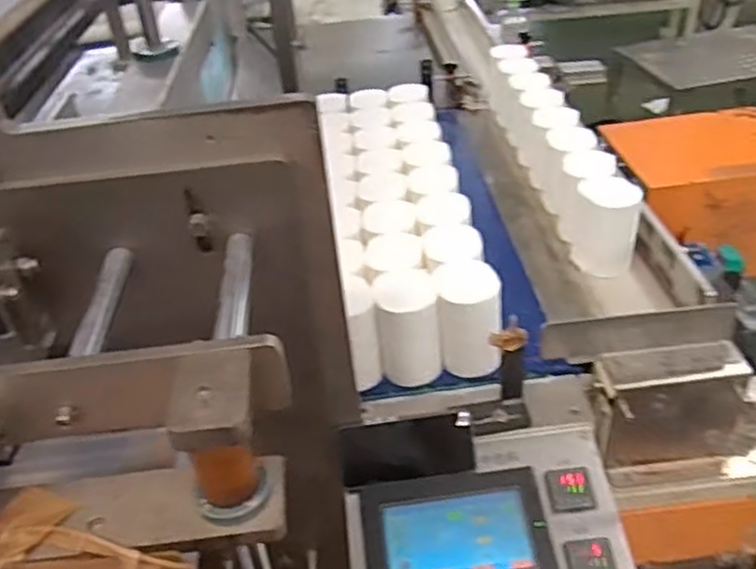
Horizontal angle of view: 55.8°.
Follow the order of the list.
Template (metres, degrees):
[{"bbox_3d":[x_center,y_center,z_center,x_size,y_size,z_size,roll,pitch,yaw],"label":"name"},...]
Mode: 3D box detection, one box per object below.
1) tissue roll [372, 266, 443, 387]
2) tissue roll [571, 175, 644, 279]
[{"bbox_3d":[0.040,0.055,0.966,0.080,0.134,0.090,-5,36,1],"label":"tissue roll"},{"bbox_3d":[0.351,-0.092,1.105,0.095,0.144,0.098,8,38,18],"label":"tissue roll"}]

